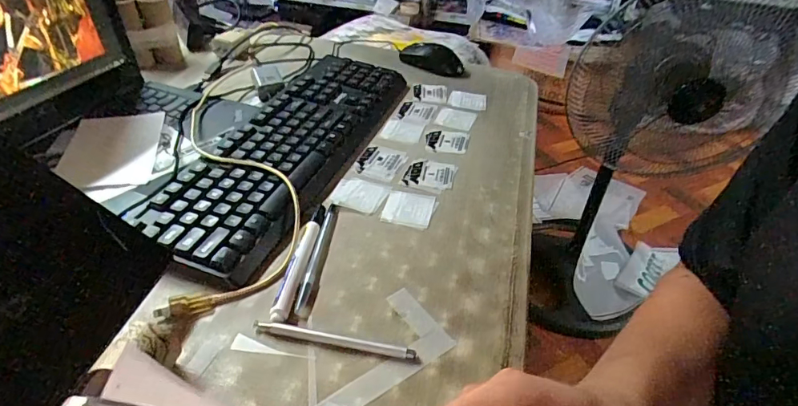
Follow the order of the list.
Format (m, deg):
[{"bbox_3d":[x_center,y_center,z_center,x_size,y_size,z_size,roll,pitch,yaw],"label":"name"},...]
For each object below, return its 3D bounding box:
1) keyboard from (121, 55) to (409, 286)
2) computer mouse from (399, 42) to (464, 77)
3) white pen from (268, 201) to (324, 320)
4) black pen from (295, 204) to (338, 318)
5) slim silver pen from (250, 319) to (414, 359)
[{"bbox_3d":[-0.132,-0.078,0.560,0.157,0.032,0.414,16,41,16],"label":"keyboard"},{"bbox_3d":[0.051,-0.236,0.755,0.099,0.034,0.058,20,42,21],"label":"computer mouse"},{"bbox_3d":[-0.089,0.050,0.421,0.014,0.014,0.138,6,39,4],"label":"white pen"},{"bbox_3d":[-0.075,0.048,0.434,0.011,0.012,0.139,5,39,2],"label":"black pen"},{"bbox_3d":[-0.051,0.106,0.362,0.128,0.007,0.009,9,39,8],"label":"slim silver pen"}]

